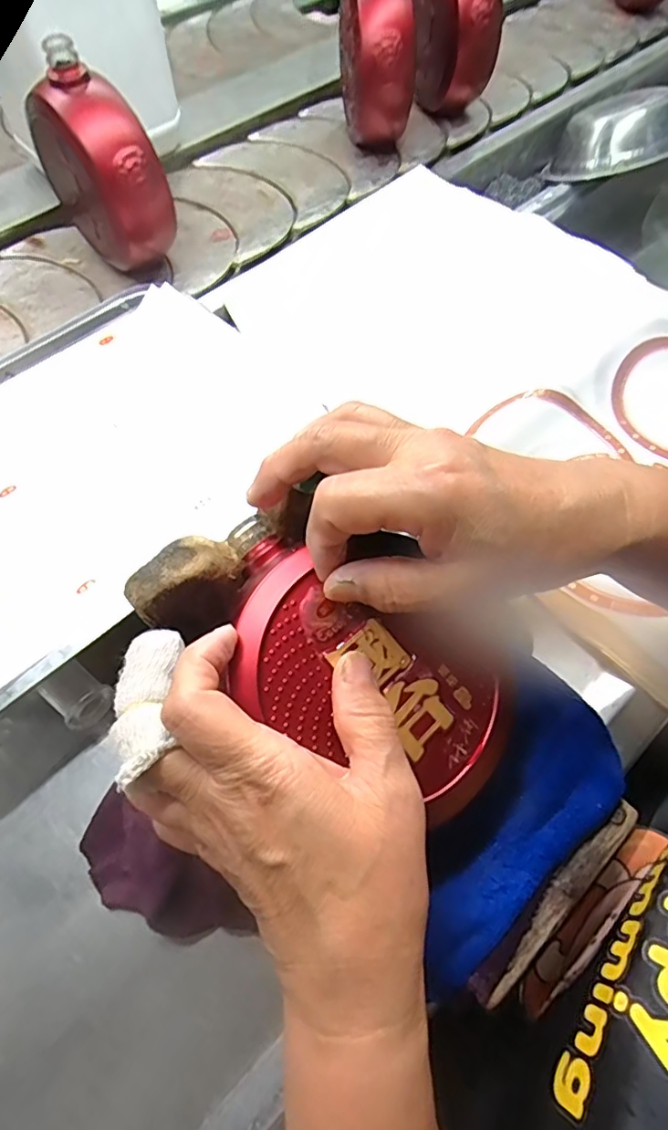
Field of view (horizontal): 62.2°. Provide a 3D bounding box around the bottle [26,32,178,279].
[{"bbox_3d":[-0.195,-0.332,0.476,0.061,0.145,0.121,-42,71,-18],"label":"bottle"}]

